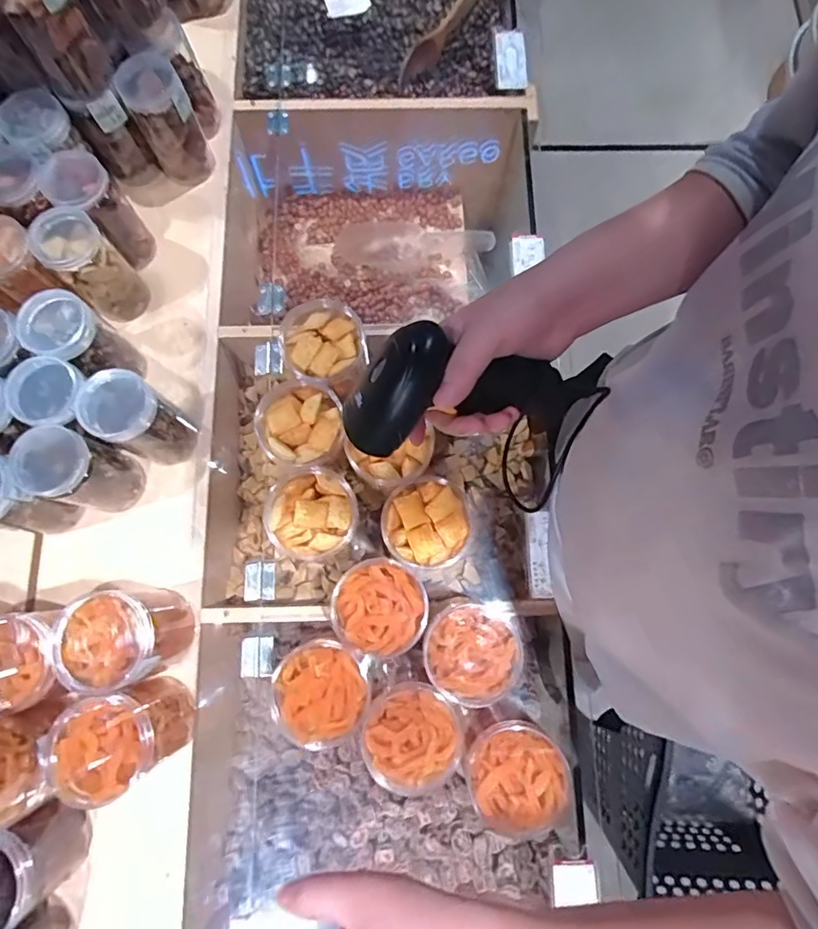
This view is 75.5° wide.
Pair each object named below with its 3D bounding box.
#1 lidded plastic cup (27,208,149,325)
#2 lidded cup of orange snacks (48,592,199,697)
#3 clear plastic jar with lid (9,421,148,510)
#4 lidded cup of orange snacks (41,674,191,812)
[{"bbox_3d":[-0.346,-0.214,0.584,0.062,0.125,0.062,0,77,0],"label":"lidded plastic cup"},{"bbox_3d":[-0.269,0.165,0.506,0.088,0.099,0.084,0,77,0],"label":"lidded cup of orange snacks"},{"bbox_3d":[-0.326,0.008,0.531,0.062,0.121,0.064,0,77,0],"label":"clear plastic jar with lid"},{"bbox_3d":[-0.266,0.252,0.487,0.096,0.105,0.079,-21,78,-5],"label":"lidded cup of orange snacks"}]

